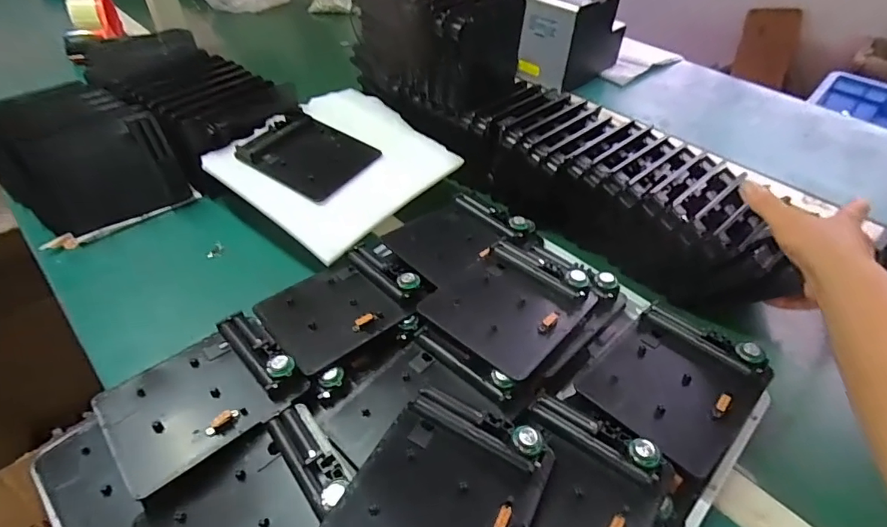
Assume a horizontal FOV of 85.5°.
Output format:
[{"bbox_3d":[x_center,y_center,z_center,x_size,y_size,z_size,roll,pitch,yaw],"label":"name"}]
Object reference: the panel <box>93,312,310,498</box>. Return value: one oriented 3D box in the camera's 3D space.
[{"bbox_3d":[-0.192,0.097,0.377,0.130,0.022,0.114,-32,55,-29],"label":"panel"}]

